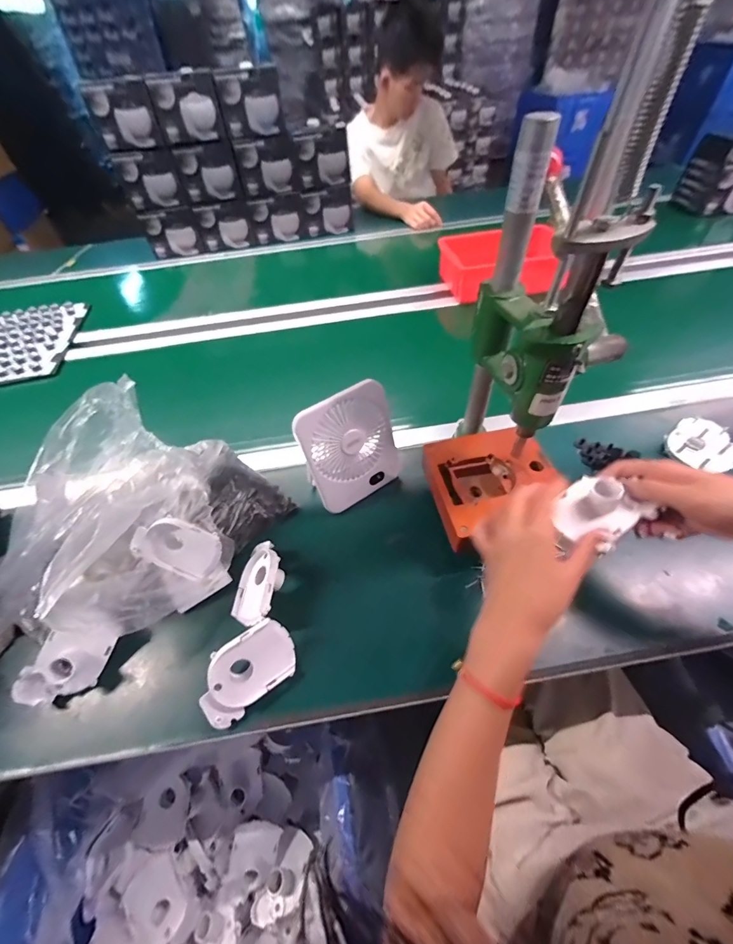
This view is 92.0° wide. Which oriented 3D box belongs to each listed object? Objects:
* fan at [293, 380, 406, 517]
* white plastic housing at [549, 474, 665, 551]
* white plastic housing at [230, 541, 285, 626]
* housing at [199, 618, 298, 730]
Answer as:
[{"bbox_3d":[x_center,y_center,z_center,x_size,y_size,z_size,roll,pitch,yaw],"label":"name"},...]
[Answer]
[{"bbox_3d":[-0.027,-0.039,0.501,0.129,0.159,0.055,-31,36,-17],"label":"fan"},{"bbox_3d":[0.229,0.038,0.353,0.065,0.035,0.065,-45,48,-10],"label":"white plastic housing"},{"bbox_3d":[-0.130,0.139,0.447,0.064,0.033,0.100,-24,47,32],"label":"white plastic housing"},{"bbox_3d":[-0.128,0.211,0.381,0.101,0.017,0.068,-30,92,-25],"label":"housing"}]

